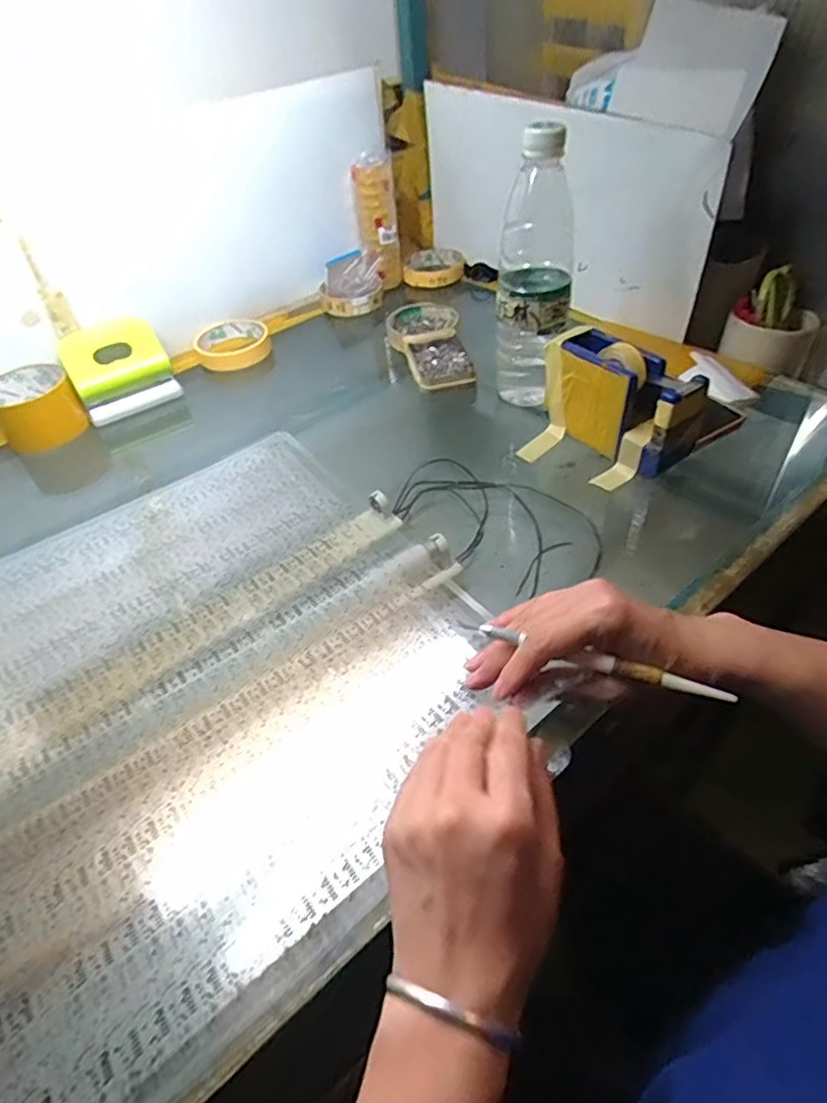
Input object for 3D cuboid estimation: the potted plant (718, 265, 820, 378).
[{"bbox_3d":[0.367,-0.232,0.625,0.081,0.094,0.088,22,52,27],"label":"potted plant"}]

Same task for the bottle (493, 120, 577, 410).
[{"bbox_3d":[0.107,-0.239,0.538,0.064,0.219,0.070,3,46,10],"label":"bottle"}]

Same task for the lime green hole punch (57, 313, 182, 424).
[{"bbox_3d":[-0.316,-0.198,0.658,0.100,0.075,0.056,-26,48,-18],"label":"lime green hole punch"}]

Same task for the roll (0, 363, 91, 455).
[{"bbox_3d":[-0.397,-0.152,0.646,0.080,0.060,0.080,-29,49,-20],"label":"roll"}]

